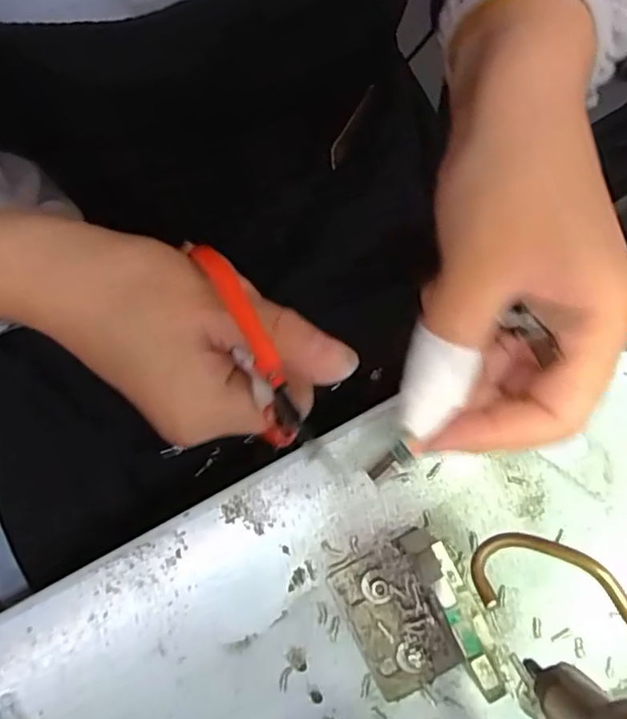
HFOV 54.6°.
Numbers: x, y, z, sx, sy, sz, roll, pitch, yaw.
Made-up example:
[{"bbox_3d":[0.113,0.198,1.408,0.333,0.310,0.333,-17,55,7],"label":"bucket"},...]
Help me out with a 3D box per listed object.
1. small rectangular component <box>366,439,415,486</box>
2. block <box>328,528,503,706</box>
[{"bbox_3d":[0.023,0.033,0.187,0.015,0.004,0.007,-43,80,8],"label":"small rectangular component"},{"bbox_3d":[0.033,0.091,0.206,0.041,0.046,0.055,-24,82,-5],"label":"block"}]

